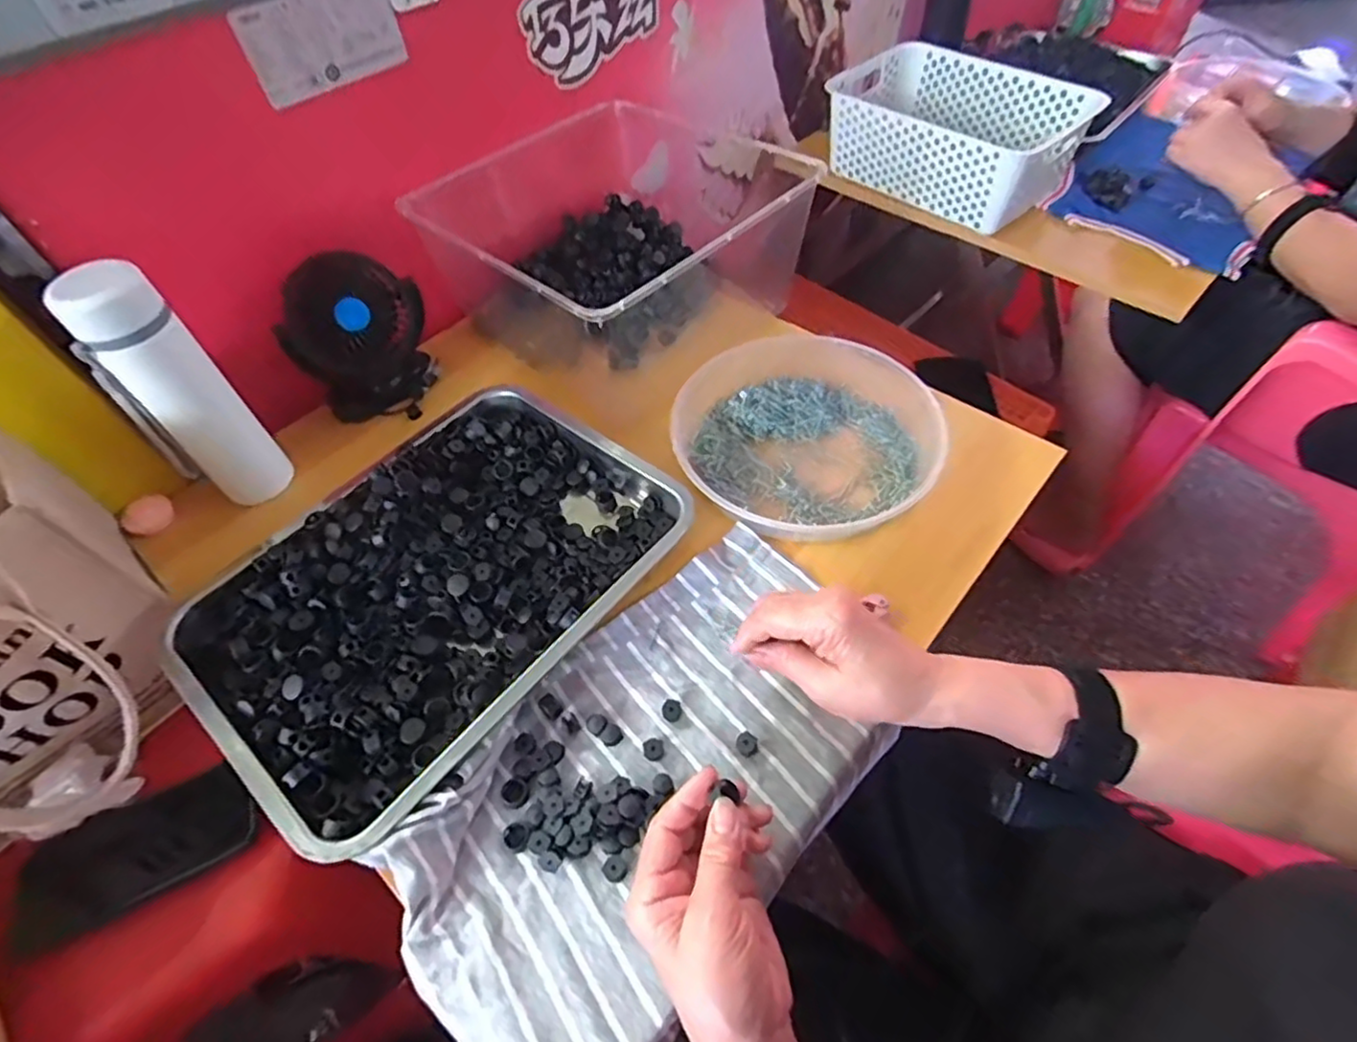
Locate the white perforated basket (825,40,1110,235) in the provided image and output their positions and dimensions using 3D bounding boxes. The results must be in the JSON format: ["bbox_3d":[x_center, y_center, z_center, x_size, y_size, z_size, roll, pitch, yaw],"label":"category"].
[{"bbox_3d":[0.368,-0.535,0.898,0.214,0.107,0.309,-39,61,-23],"label":"white perforated basket"}]

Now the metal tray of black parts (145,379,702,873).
[{"bbox_3d":[-0.181,0.044,0.501,0.239,0.039,0.336,32,61,24],"label":"metal tray of black parts"}]

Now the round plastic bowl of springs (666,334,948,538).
[{"bbox_3d":[0.111,-0.073,0.565,0.211,0.046,0.215,-2,53,2],"label":"round plastic bowl of springs"}]

